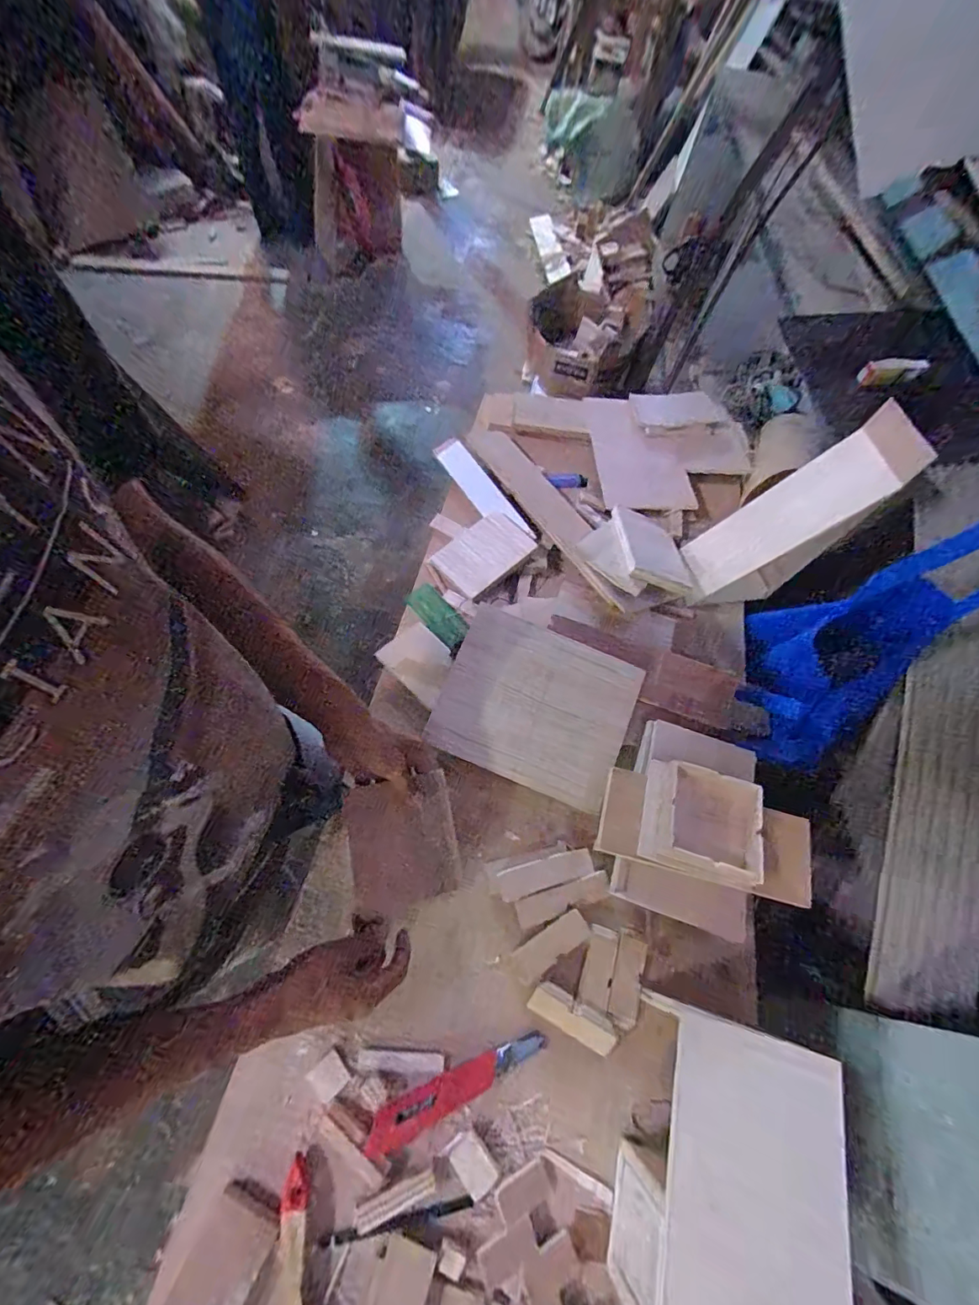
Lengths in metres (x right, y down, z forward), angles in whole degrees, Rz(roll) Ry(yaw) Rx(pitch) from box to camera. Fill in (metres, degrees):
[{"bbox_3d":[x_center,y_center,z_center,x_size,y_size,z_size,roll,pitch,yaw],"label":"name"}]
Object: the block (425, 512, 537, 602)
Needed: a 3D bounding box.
[{"bbox_3d":[-0.013,-0.160,0.756,0.156,0.015,0.110,-37,73,-22],"label":"block"}]

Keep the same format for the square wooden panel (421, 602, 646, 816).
[{"bbox_3d":[0.059,0.069,0.628,0.240,0.018,0.200,23,76,6],"label":"square wooden panel"}]

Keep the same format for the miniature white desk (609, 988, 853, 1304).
[{"bbox_3d":[0.193,0.447,0.405,0.126,0.137,0.230,20,62,3],"label":"miniature white desk"}]

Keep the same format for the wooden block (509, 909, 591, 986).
[{"bbox_3d":[0.068,0.328,0.531,0.093,0.008,0.035,-28,69,-19],"label":"wooden block"}]

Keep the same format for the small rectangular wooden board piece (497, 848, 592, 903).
[{"bbox_3d":[0.068,0.266,0.570,0.113,0.004,0.034,-12,65,-13],"label":"small rectangular wooden board piece"}]

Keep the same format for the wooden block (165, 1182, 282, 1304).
[{"bbox_3d":[-0.232,0.531,0.398,0.059,0.009,0.113,26,63,6],"label":"wooden block"}]

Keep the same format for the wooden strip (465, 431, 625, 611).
[{"bbox_3d":[0.101,-0.246,0.807,0.082,0.022,0.438,-25,69,-18],"label":"wooden strip"}]

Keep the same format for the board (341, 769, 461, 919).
[{"bbox_3d":[-0.092,0.207,0.512,0.111,0.020,0.132,-10,89,-18],"label":"board"}]

